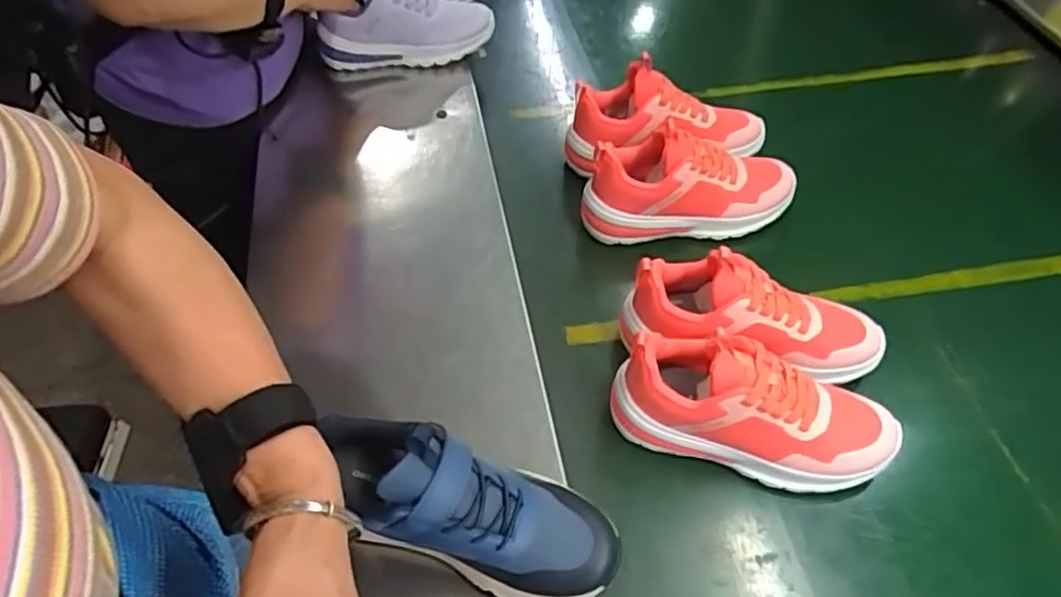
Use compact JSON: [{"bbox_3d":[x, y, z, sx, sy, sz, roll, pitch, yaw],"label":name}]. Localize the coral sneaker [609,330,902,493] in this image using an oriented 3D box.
[{"bbox_3d":[0.177,0.088,0.530,0.221,0.098,0.078,14,56,13],"label":"coral sneaker"}]

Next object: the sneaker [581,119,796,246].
[{"bbox_3d":[0.164,-0.122,0.679,0.220,0.092,0.088,-3,54,1],"label":"sneaker"}]

